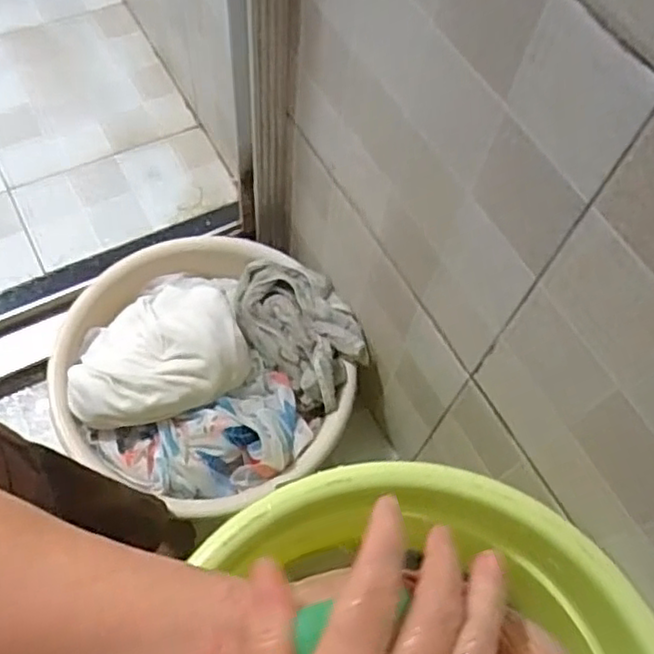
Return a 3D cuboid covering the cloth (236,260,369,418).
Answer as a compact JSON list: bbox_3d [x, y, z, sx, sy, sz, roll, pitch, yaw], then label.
[{"bbox_3d":[-0.034,-0.001,0.731,0.109,0.059,0.187,-40,73,-22],"label":"cloth"}]

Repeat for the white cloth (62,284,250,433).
[{"bbox_3d":[-0.180,0.021,0.676,0.183,0.065,0.145,-17,66,-14],"label":"white cloth"}]

